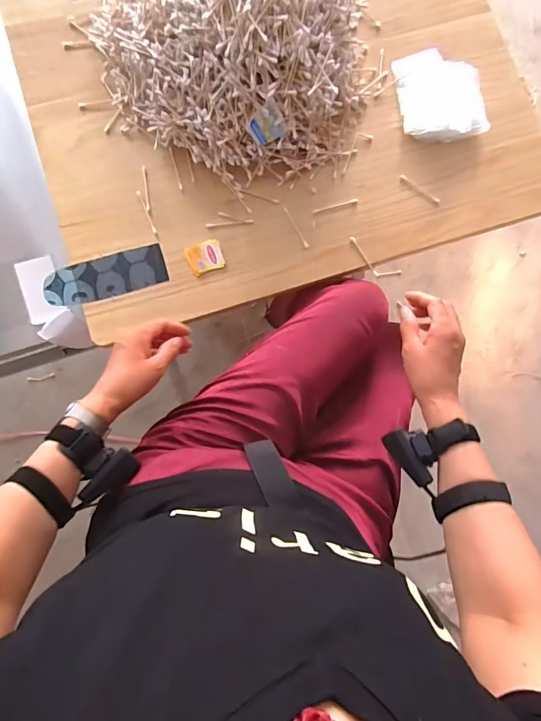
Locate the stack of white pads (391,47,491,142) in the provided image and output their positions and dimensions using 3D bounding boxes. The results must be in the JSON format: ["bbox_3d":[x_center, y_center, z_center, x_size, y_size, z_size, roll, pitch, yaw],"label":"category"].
[{"bbox_3d":[0.281,-0.433,0.673,0.139,0.029,0.160,-6,84,-5],"label":"stack of white pads"}]

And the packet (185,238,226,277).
[{"bbox_3d":[-0.097,-0.155,0.617,0.052,0.005,0.045,-22,85,-7],"label":"packet"}]

